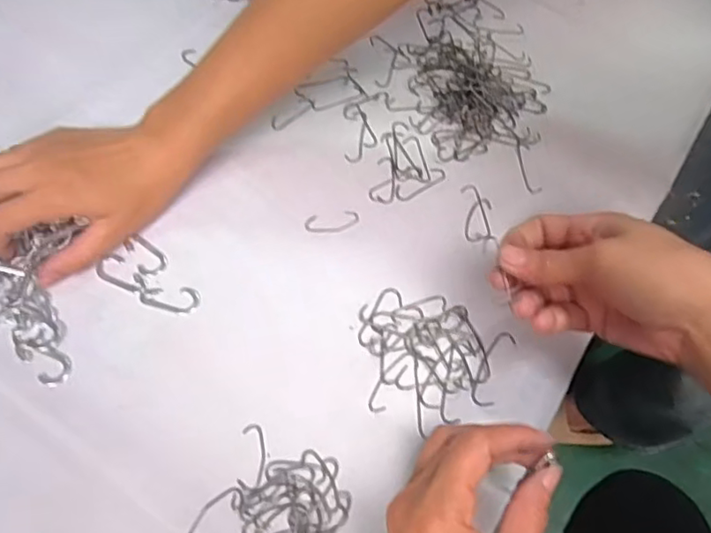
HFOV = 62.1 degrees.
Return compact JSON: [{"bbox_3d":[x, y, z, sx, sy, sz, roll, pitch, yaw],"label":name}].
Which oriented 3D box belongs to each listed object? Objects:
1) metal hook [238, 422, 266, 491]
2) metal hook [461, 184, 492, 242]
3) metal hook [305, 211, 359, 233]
[{"bbox_3d":[-0.058,0.107,0.335,0.014,0.004,0.035,2,63,-2],"label":"metal hook"},{"bbox_3d":[0.086,-0.039,0.417,0.019,0.004,0.046,1,63,-3],"label":"metal hook"},{"bbox_3d":[-0.016,-0.031,0.408,0.037,0.004,0.015,-10,65,-8],"label":"metal hook"}]

